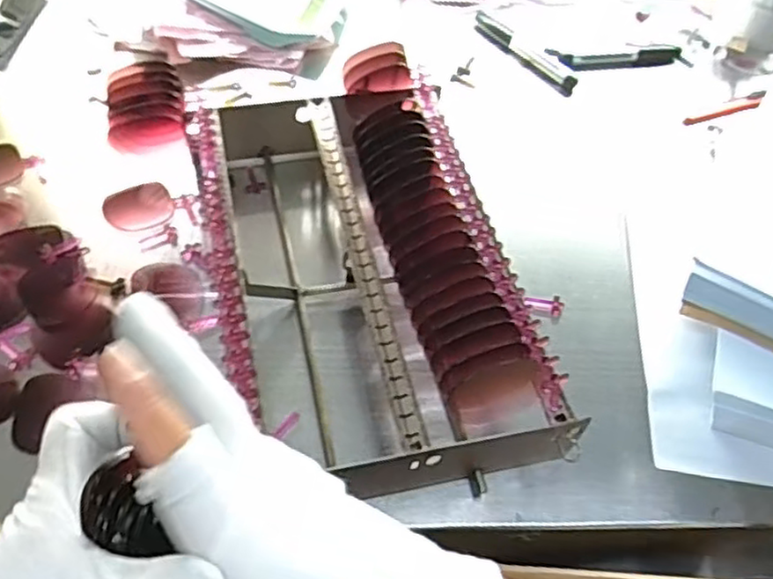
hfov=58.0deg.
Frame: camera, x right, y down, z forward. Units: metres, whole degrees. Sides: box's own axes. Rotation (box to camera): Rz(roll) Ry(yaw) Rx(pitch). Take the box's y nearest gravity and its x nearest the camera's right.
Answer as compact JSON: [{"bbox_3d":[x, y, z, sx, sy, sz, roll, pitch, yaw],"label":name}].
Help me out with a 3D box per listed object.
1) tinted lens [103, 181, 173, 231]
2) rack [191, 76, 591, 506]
[{"bbox_3d":[-0.194,-0.064,0.546,0.050,0.004,0.051,3,53,-4],"label":"tinted lens"},{"bbox_3d":[-0.021,-0.023,0.470,0.175,0.101,0.313,-13,56,-15],"label":"rack"}]

